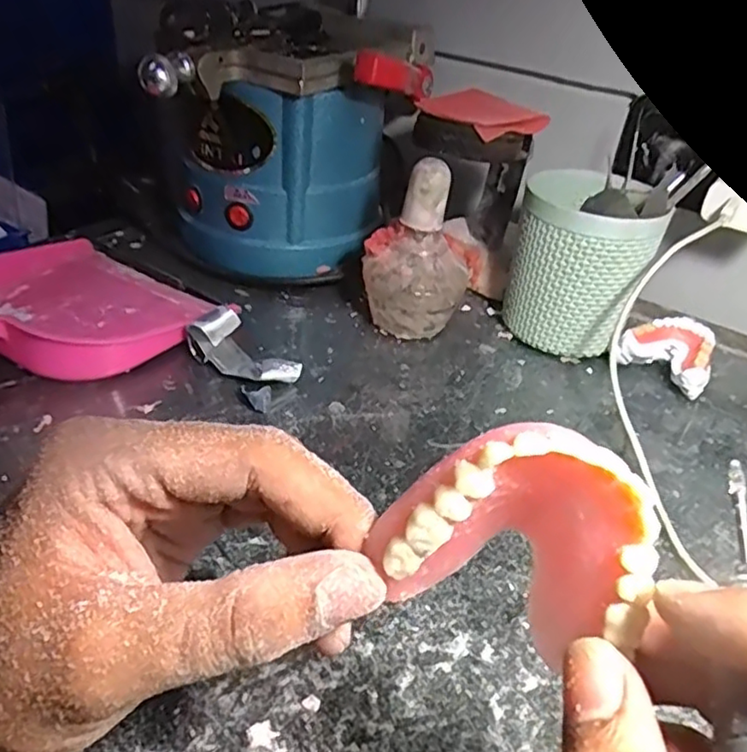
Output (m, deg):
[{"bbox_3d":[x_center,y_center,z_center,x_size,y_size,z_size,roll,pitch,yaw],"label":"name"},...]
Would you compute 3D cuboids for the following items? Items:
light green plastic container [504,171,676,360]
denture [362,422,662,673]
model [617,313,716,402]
[{"bbox_3d":[0.141,-0.082,0.454,0.089,0.125,0.083,11,36,7],"label":"light green plastic container"},{"bbox_3d":[0.033,0.037,0.144,0.054,0.053,0.020,31,16,-8],"label":"denture"},{"bbox_3d":[0.206,-0.017,0.455,0.064,0.035,0.055,27,41,26],"label":"model"}]

